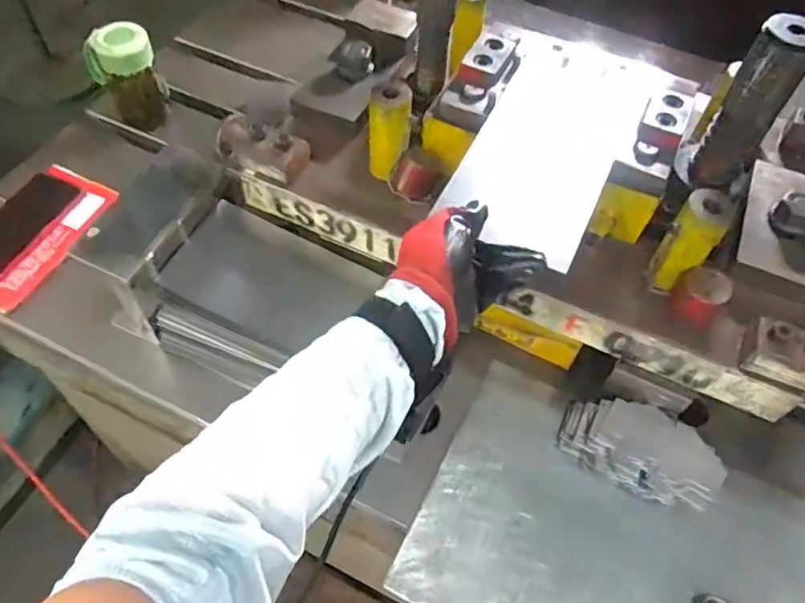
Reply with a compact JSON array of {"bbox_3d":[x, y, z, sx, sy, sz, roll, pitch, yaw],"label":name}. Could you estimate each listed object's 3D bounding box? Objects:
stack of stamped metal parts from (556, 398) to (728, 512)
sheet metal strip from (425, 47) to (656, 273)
[{"bbox_3d":[0.231,0.145,0.595,0.148,0.043,0.074,26,58,14],"label":"stack of stamped metal parts"},{"bbox_3d":[0.135,-0.143,0.559,0.124,0.007,0.254,24,60,12],"label":"sheet metal strip"}]

